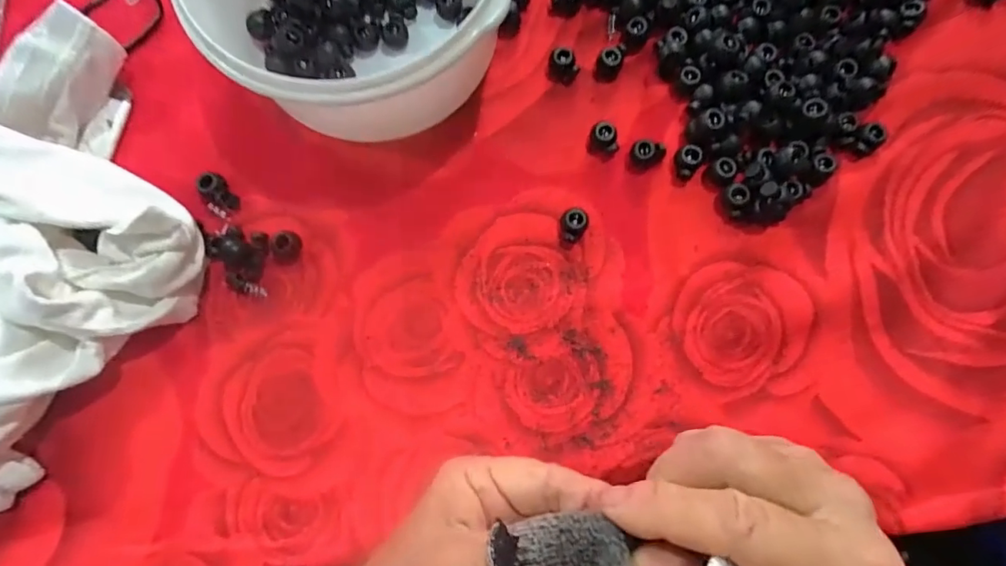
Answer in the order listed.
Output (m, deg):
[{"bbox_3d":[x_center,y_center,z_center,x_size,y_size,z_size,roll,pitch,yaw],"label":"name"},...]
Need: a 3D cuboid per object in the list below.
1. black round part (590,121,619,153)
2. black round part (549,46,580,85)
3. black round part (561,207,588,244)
[{"bbox_3d":[0.058,-0.084,0.288,0.015,0.011,0.015,0,79,0],"label":"black round part"},{"bbox_3d":[0.036,-0.128,0.296,0.017,0.011,0.017,0,79,0],"label":"black round part"},{"bbox_3d":[0.039,-0.032,0.283,0.015,0.013,0.019,22,80,4],"label":"black round part"}]

